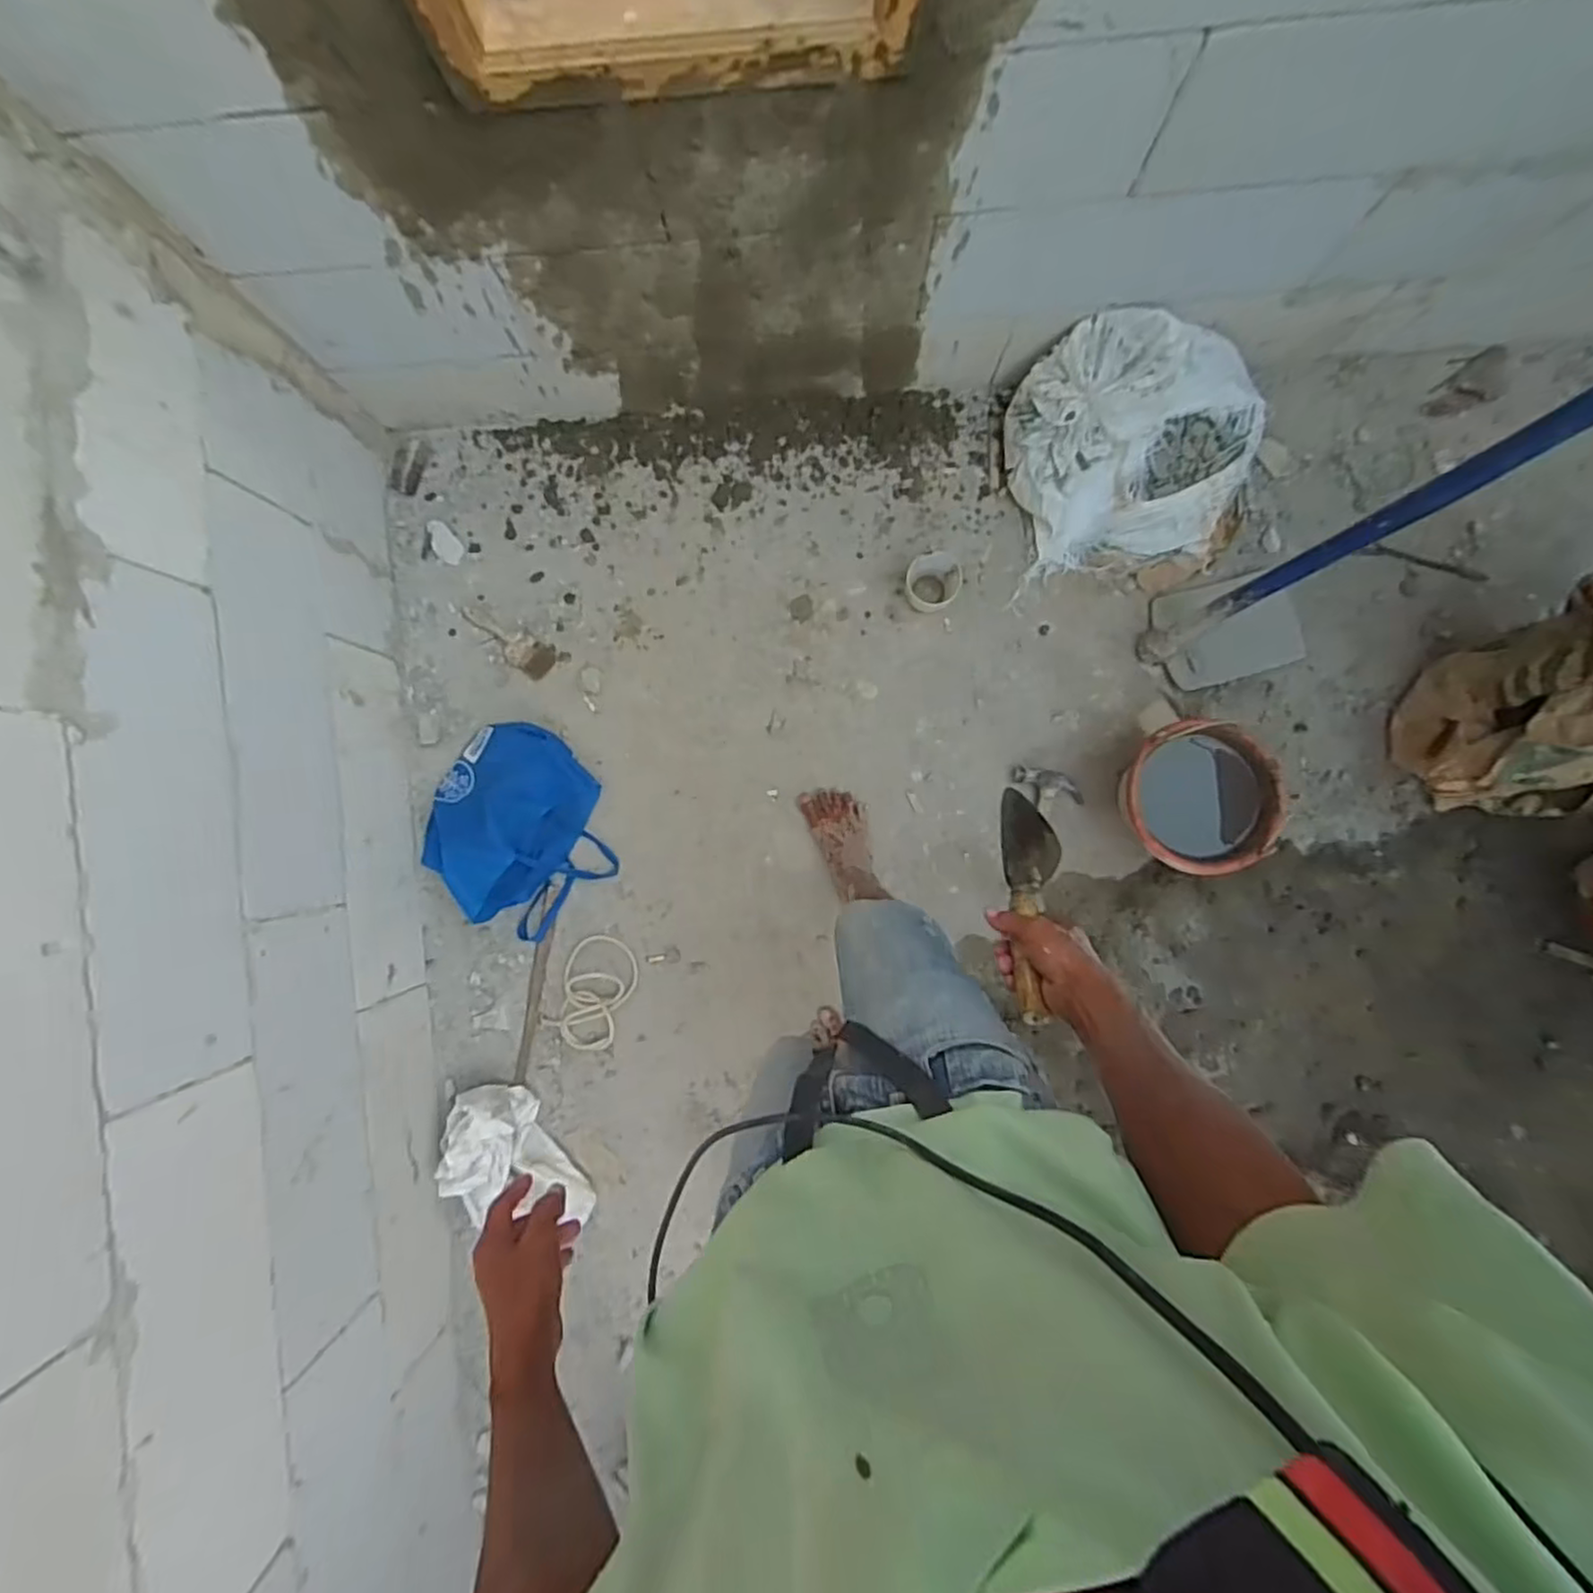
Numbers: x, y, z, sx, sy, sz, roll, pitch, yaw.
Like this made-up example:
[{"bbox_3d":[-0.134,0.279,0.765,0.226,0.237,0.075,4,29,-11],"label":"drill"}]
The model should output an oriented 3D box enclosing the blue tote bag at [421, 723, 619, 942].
[{"bbox_3d":[-0.505,0.045,1.276,0.290,0.136,0.344,-41,87,1],"label":"blue tote bag"}]

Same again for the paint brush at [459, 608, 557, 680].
[{"bbox_3d":[-0.549,-0.295,1.351,0.198,0.009,0.067,32,90,4],"label":"paint brush"}]

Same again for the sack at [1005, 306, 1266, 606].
[{"bbox_3d":[0.588,-0.591,1.227,0.410,0.189,0.356,-4,89,2],"label":"sack"}]

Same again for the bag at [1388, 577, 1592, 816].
[{"bbox_3d":[1.191,-0.138,1.083,0.301,0.408,0.346,15,89,3],"label":"bag"}]

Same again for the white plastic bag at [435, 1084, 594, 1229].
[{"bbox_3d":[-0.526,0.676,1.273,0.192,0.107,0.306,-35,87,2],"label":"white plastic bag"}]

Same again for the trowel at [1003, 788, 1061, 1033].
[{"bbox_3d":[0.241,0.108,0.741,0.049,0.069,0.278,11,45,3],"label":"trowel"}]

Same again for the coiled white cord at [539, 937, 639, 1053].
[{"bbox_3d":[-0.377,0.364,1.323,0.133,0.015,0.207,24,90,4],"label":"coiled white cord"}]

